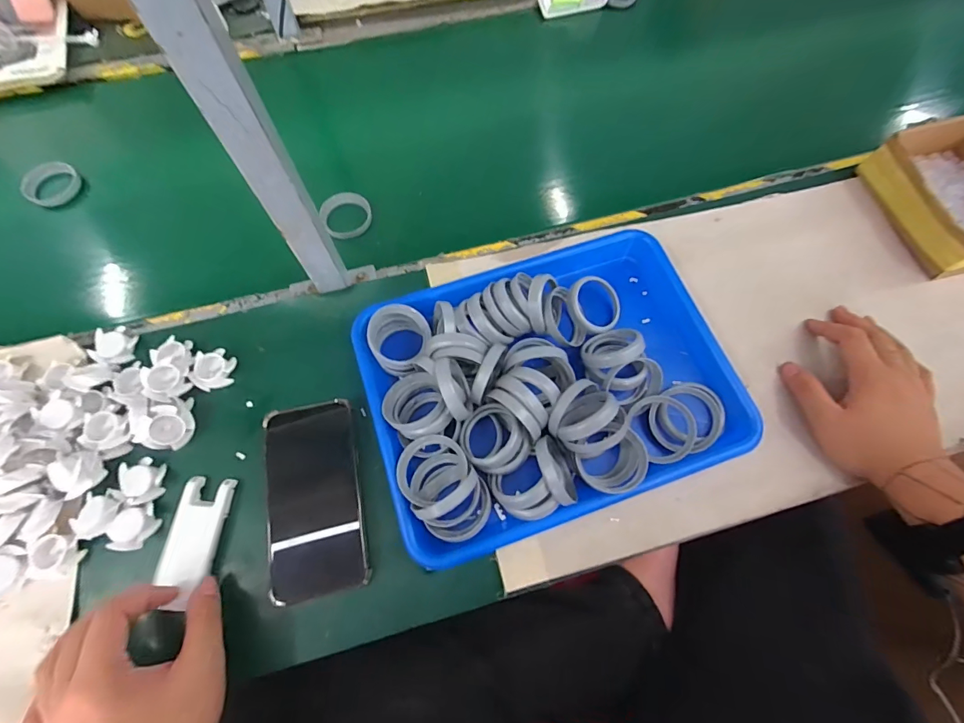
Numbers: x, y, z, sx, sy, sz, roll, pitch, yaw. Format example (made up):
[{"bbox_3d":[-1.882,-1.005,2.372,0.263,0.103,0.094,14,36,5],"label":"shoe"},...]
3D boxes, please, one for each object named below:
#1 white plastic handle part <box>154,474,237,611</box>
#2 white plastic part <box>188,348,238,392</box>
[{"bbox_3d":[-0.246,0.152,0.361,0.040,0.009,0.100,4,65,1],"label":"white plastic handle part"},{"bbox_3d":[-0.262,0.007,0.414,0.036,0.013,0.039,-5,68,-2],"label":"white plastic part"}]

